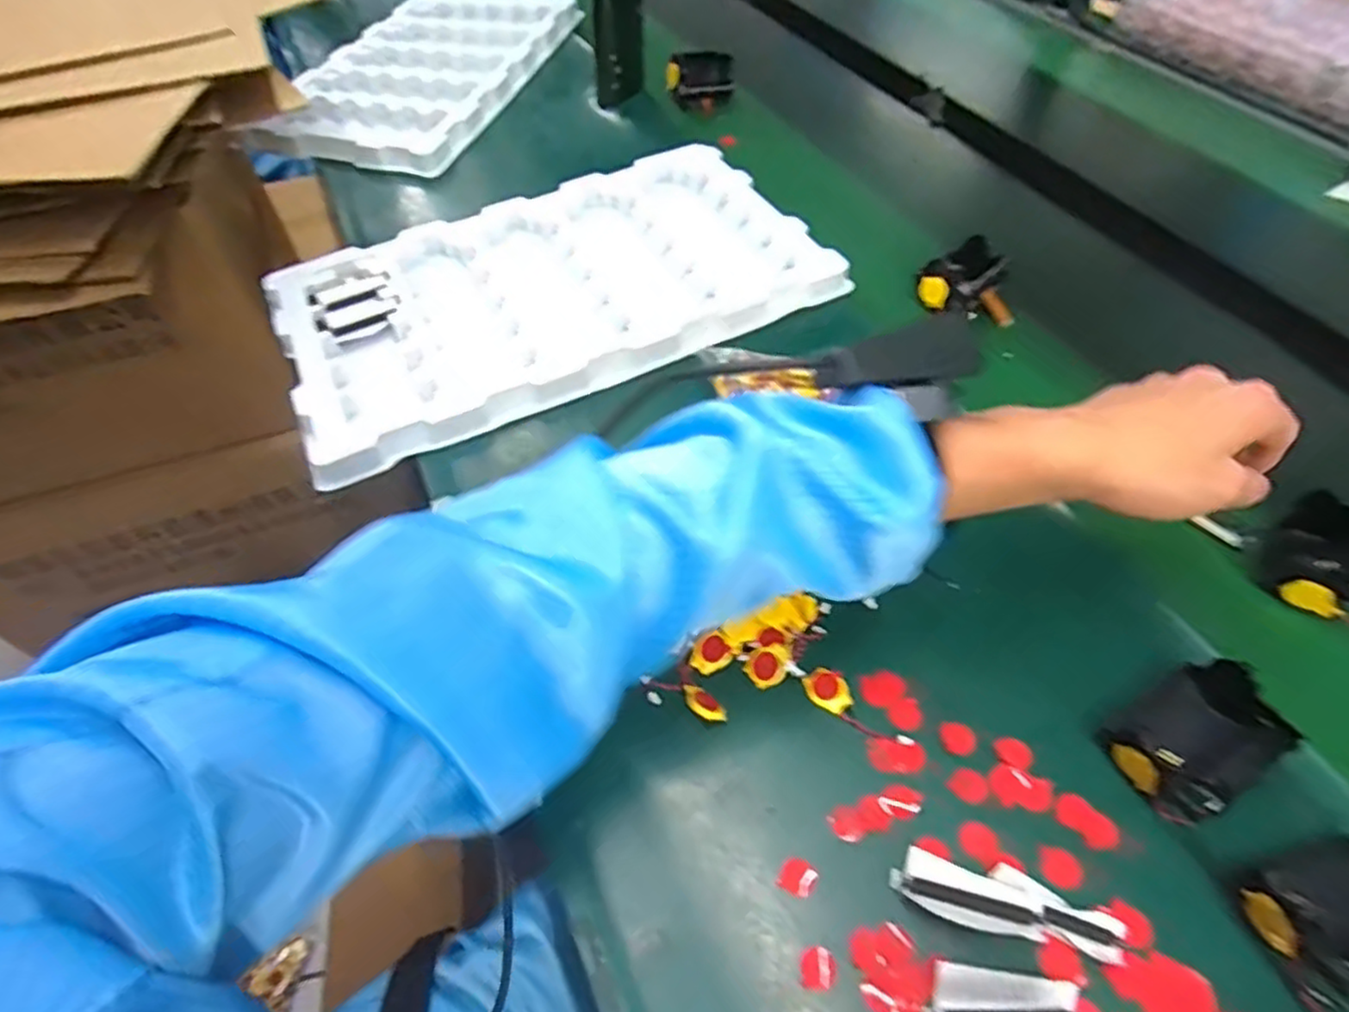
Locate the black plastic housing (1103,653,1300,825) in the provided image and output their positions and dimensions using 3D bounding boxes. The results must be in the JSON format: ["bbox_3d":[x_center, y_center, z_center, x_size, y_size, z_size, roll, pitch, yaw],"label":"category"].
[{"bbox_3d":[0.257,0.114,0.338,0.074,0.036,0.053,-27,57,-18],"label":"black plastic housing"}]

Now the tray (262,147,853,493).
[{"bbox_3d":[-0.102,-0.185,0.573,0.423,0.024,0.249,-21,57,-14],"label":"tray"}]

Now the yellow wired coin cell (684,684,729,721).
[{"bbox_3d":[0.015,0.105,0.364,0.015,0.009,0.026,-36,62,-22],"label":"yellow wired coin cell"}]

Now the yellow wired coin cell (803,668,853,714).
[{"bbox_3d":[0.083,0.099,0.371,0.021,0.004,0.025,-29,59,-18],"label":"yellow wired coin cell"}]

